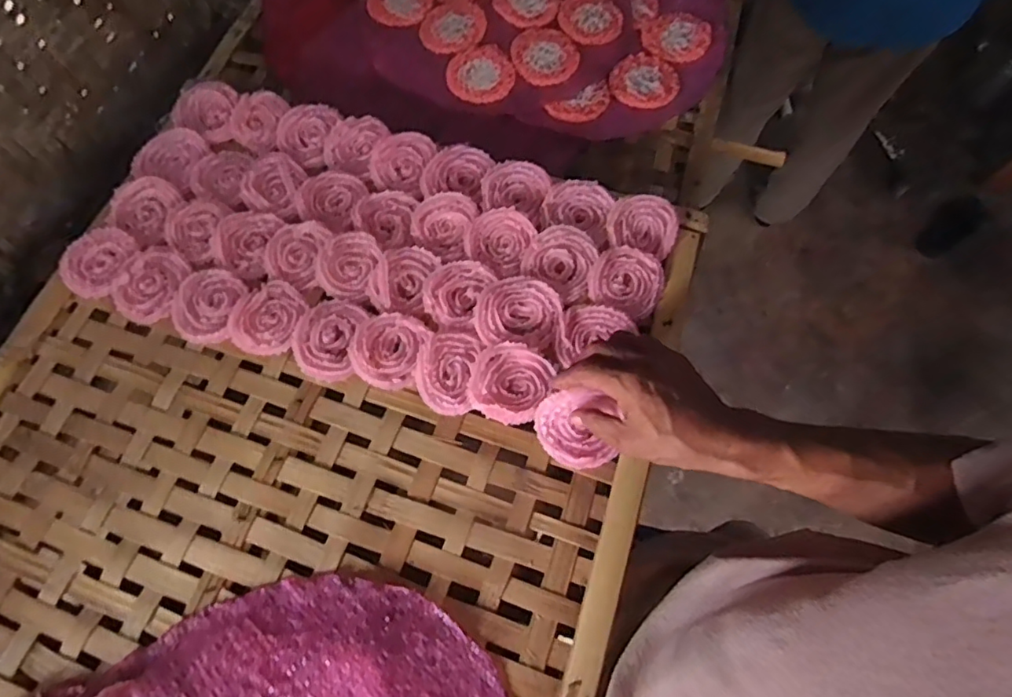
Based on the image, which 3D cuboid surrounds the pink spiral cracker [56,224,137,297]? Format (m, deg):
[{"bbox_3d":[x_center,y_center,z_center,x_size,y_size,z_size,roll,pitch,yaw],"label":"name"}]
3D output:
[{"bbox_3d":[-0.422,-0.092,0.580,0.067,0.008,0.075,24,71,11],"label":"pink spiral cracker"}]

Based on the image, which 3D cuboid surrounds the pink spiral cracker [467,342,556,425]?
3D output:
[{"bbox_3d":[0.003,0.031,0.517,0.072,0.012,0.069,21,71,10],"label":"pink spiral cracker"}]

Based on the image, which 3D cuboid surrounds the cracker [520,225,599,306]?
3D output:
[{"bbox_3d":[0.057,-0.090,0.564,0.072,0.012,0.068,37,74,15],"label":"cracker"}]

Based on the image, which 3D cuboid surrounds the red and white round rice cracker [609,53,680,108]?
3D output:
[{"bbox_3d":[0.169,-0.322,0.679,0.076,0.007,0.081,-1,69,2],"label":"red and white round rice cracker"}]

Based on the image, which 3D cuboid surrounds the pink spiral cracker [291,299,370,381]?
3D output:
[{"bbox_3d":[-0.171,-0.010,0.544,0.068,0.009,0.079,8,69,5],"label":"pink spiral cracker"}]

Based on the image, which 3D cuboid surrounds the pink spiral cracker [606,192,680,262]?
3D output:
[{"bbox_3d":[0.140,-0.128,0.577,0.070,0.013,0.066,12,69,7],"label":"pink spiral cracker"}]

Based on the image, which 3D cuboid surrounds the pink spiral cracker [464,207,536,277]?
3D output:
[{"bbox_3d":[-0.008,-0.112,0.568,0.064,0.009,0.067,0,69,0],"label":"pink spiral cracker"}]

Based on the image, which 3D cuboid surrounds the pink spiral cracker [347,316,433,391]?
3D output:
[{"bbox_3d":[-0.114,-0.001,0.536,0.066,0.008,0.070,0,69,0],"label":"pink spiral cracker"}]

